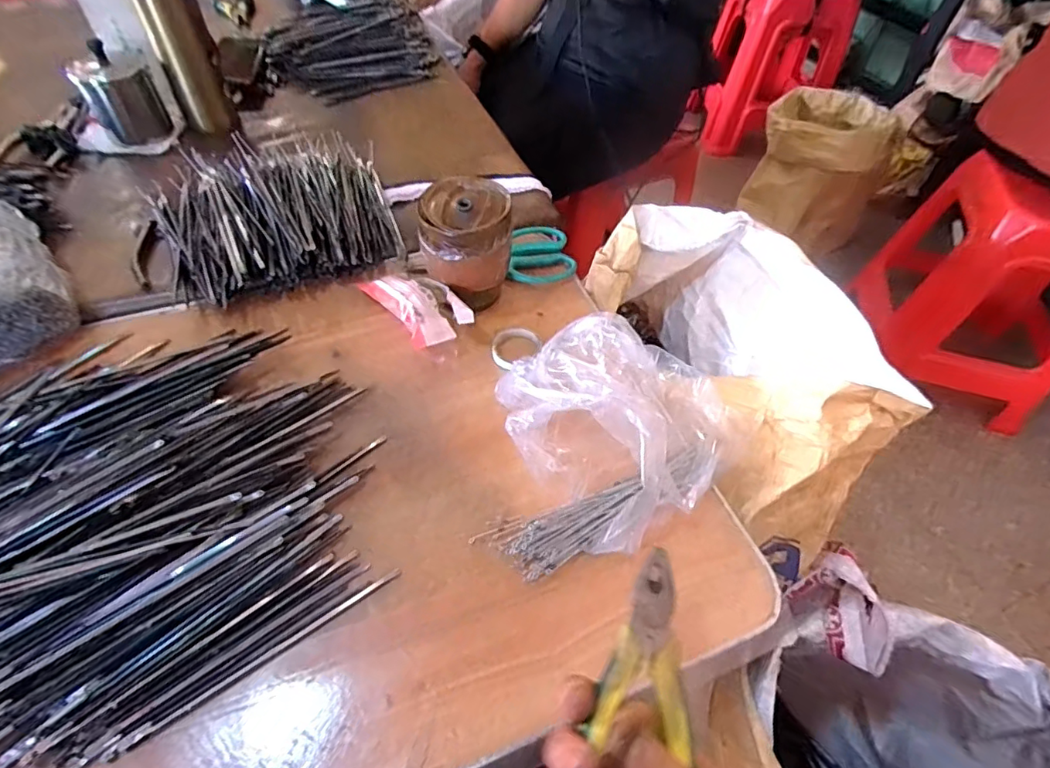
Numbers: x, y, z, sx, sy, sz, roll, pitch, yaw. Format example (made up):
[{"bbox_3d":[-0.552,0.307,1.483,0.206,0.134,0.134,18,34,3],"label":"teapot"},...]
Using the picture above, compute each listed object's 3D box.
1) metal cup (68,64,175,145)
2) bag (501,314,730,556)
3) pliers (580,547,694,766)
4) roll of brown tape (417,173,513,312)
[{"bbox_3d":[-0.494,-0.351,0.651,0.076,0.069,0.076,-25,59,-21],"label":"metal cup"},{"bbox_3d":[0.069,0.022,0.429,0.162,0.062,0.180,-36,63,-26],"label":"bag"},{"bbox_3d":[0.059,0.160,0.258,0.044,0.011,0.156,18,55,9],"label":"pliers"},{"bbox_3d":[-0.056,-0.128,0.508,0.081,0.104,0.087,2,53,-3],"label":"roll of brown tape"}]

